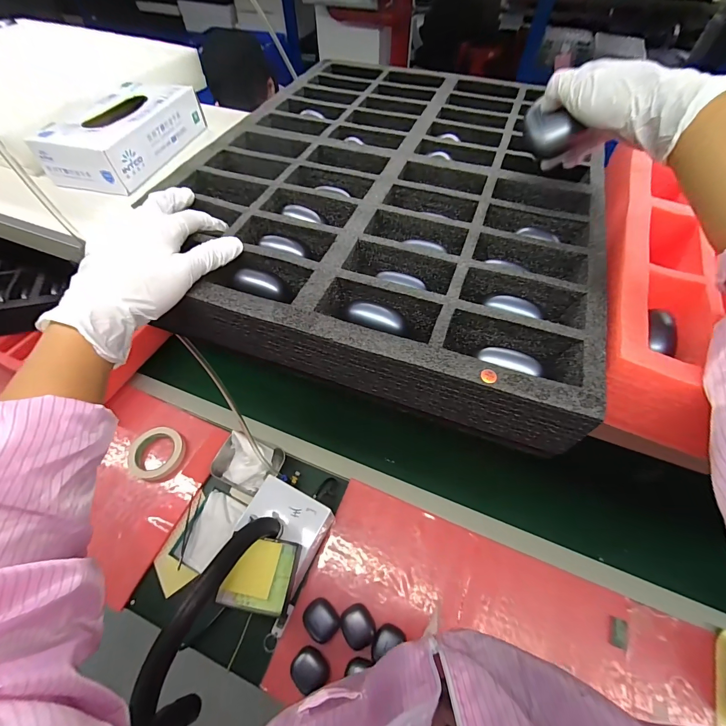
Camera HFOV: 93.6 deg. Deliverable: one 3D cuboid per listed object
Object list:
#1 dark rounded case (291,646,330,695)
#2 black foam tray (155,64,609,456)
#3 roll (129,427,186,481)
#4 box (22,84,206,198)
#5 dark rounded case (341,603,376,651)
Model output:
[{"bbox_3d":[-0.083,0.483,0.536,0.047,0.027,0.057,-38,64,-22],"label":"dark rounded case"},{"bbox_3d":[0.035,-0.195,0.393,0.402,0.074,0.503,16,56,10],"label":"black foam tray"},{"bbox_3d":[-0.445,0.192,0.735,0.104,0.030,0.106,-14,58,-9],"label":"roll"},{"bbox_3d":[-0.364,-0.354,0.525,0.129,0.064,0.224,13,58,9],"label":"box"},{"bbox_3d":[-0.008,0.436,0.566,0.050,0.020,0.057,-27,60,-16],"label":"dark rounded case"}]

